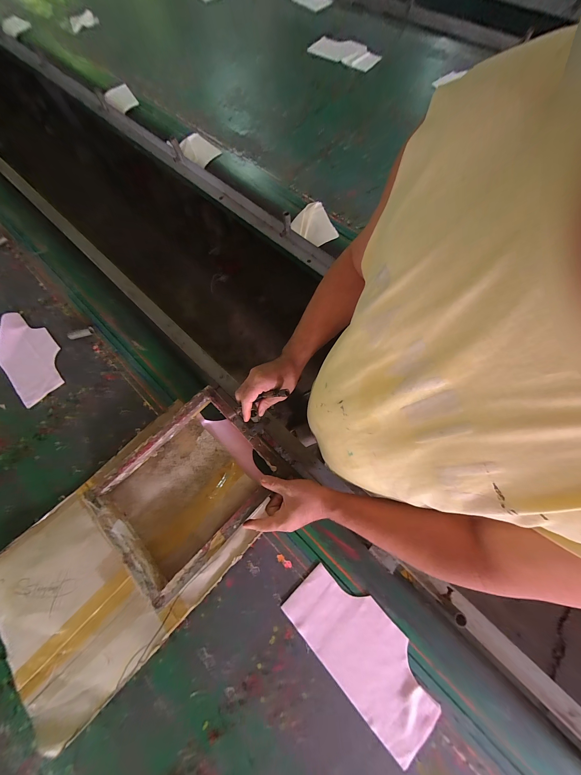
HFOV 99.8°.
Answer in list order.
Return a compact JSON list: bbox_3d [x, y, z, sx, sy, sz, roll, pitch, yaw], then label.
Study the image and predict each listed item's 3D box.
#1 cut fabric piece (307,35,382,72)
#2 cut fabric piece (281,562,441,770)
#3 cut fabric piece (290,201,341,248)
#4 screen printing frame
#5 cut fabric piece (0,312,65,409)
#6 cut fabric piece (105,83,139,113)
[{"bbox_3d":[0.223,-1.360,0.990,0.279,0.015,0.126,15,82,-1],"label":"cut fabric piece"},{"bbox_3d":[0.129,0.465,0.439,0.130,0.011,0.279,-44,76,-12],"label":"cut fabric piece"},{"bbox_3d":[0.065,-0.484,0.725,0.116,0.014,0.143,-20,73,-5],"label":"cut fabric piece"},{"bbox_3d":[-0.202,0.198,0.508,0.329,0.052,0.278,-43,76,-11],"label":"screen printing frame"},{"bbox_3d":[-0.693,-0.090,0.644,0.133,0.008,0.281,-42,76,-14],"label":"cut fabric piece"},{"bbox_3d":[-0.689,-1.172,0.986,0.108,0.030,0.154,-29,80,-7],"label":"cut fabric piece"}]

